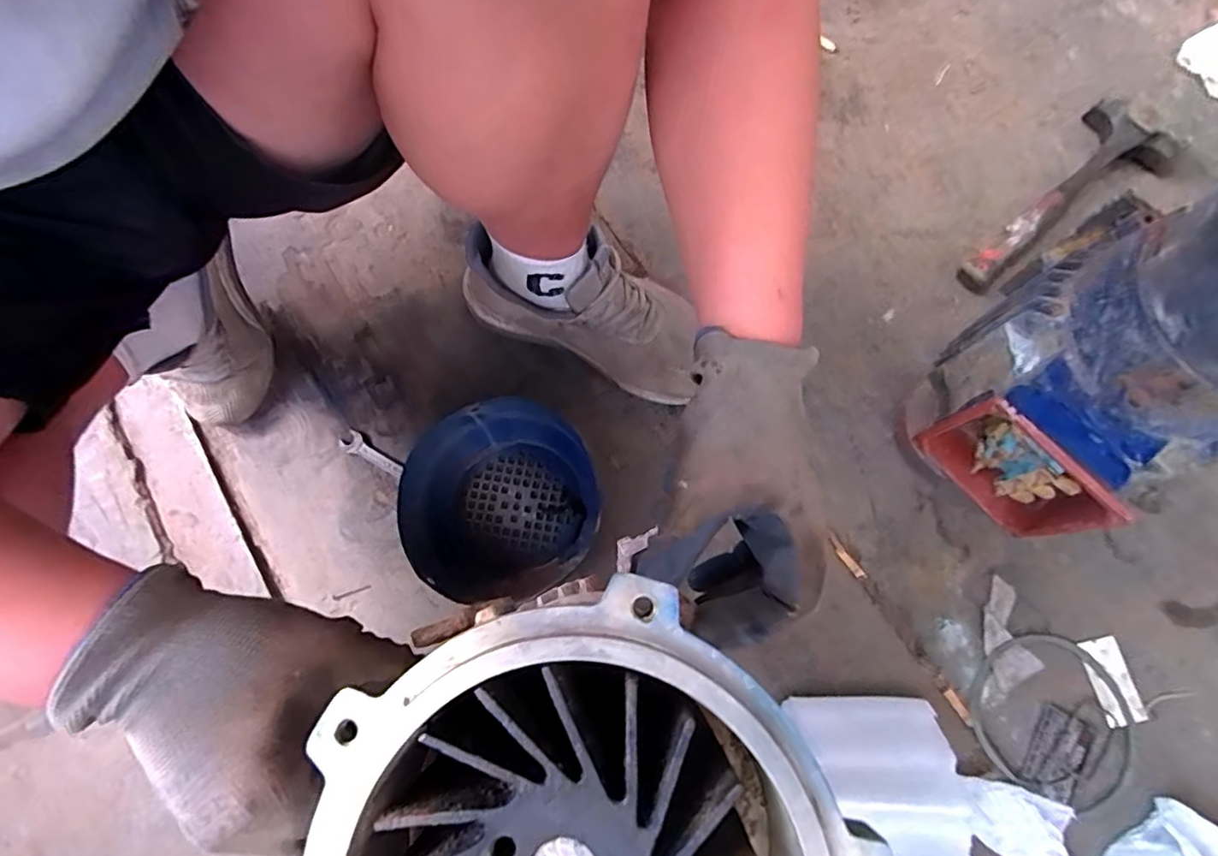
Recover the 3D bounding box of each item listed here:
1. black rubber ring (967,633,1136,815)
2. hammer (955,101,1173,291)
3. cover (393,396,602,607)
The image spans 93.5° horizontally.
[{"bbox_3d":[0.441,0.283,0.563,0.157,0.011,0.150,0,75,1],"label":"black rubber ring"},{"bbox_3d":[0.539,-0.270,0.692,0.299,0.034,0.110,-39,77,-9],"label":"hammer"},{"bbox_3d":[-0.109,0.074,0.589,0.189,0.083,0.185,-35,77,-8],"label":"cover"}]

